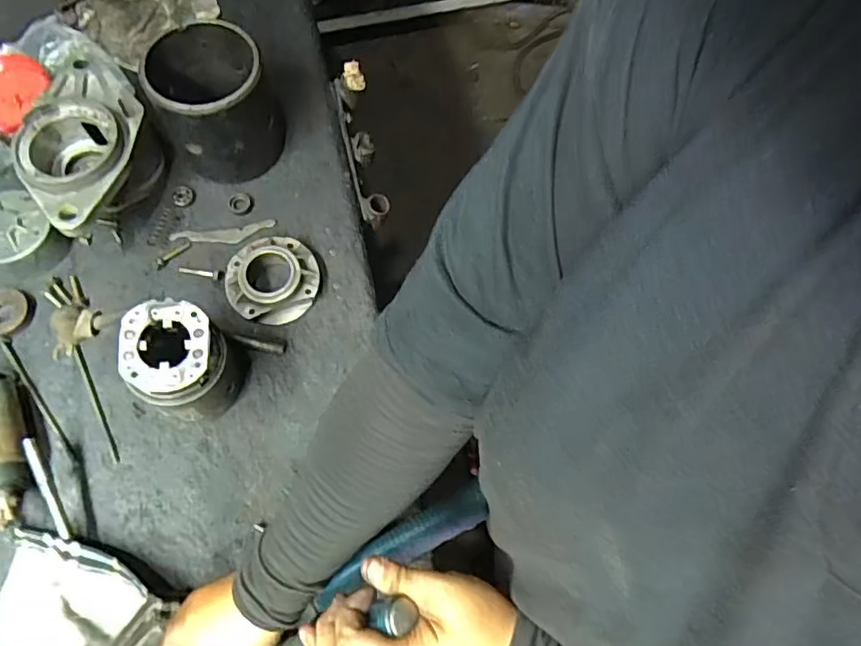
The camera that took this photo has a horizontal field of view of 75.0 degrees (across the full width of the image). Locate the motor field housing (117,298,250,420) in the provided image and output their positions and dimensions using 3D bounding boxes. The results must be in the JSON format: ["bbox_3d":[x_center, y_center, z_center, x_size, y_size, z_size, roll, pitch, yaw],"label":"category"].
[{"bbox_3d":[-0.200,0.038,0.474,0.072,0.116,0.083,-6,70,-4],"label":"motor field housing"}]

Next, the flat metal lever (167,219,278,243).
[{"bbox_3d":[-0.215,-0.092,0.583,0.103,0.006,0.021,-9,70,-5],"label":"flat metal lever"}]

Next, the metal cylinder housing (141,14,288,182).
[{"bbox_3d":[-0.215,-0.213,0.569,0.120,0.113,0.102,-25,72,-10],"label":"metal cylinder housing"}]

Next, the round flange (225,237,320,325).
[{"bbox_3d":[-0.160,-0.045,0.555,0.089,0.028,0.087,0,70,-1],"label":"round flange"}]

